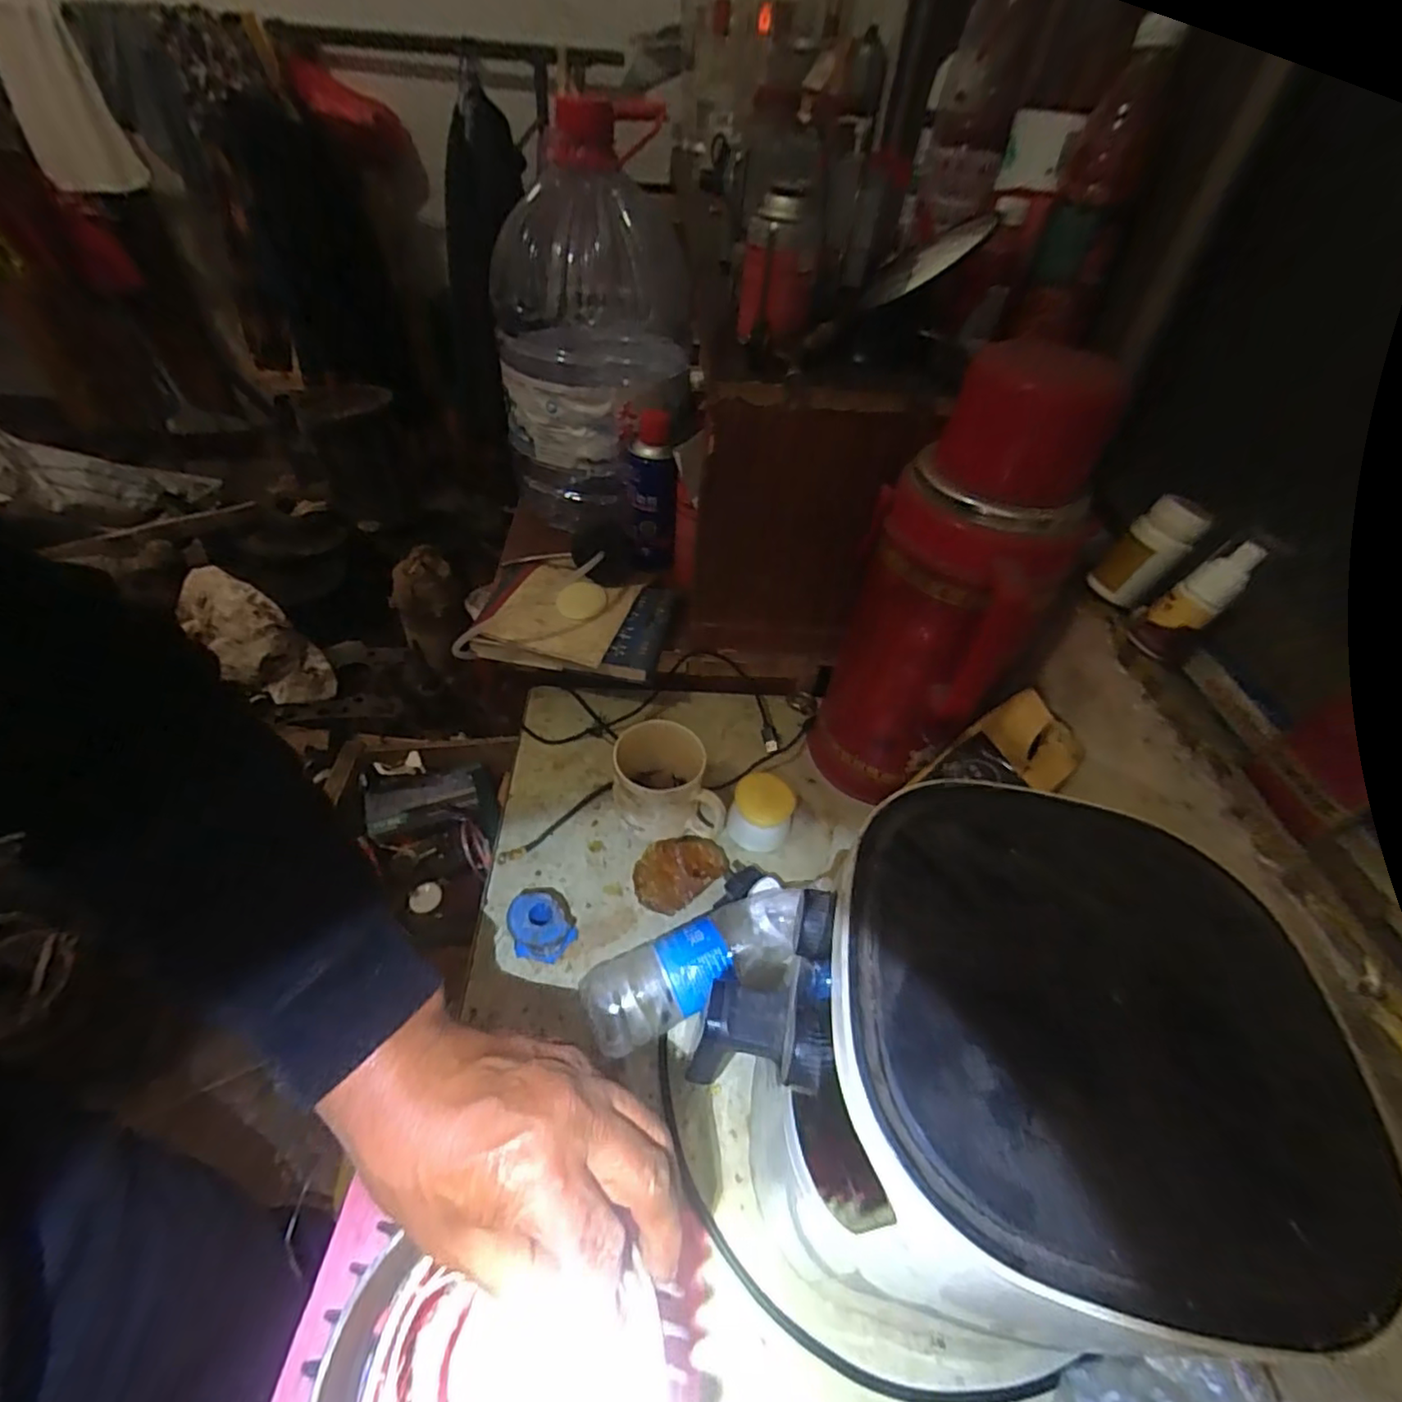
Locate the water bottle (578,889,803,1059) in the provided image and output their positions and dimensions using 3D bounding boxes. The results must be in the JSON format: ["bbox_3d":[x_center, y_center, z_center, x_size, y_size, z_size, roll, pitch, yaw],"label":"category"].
[{"bbox_3d":[0.005,0.209,0.502,0.190,0.075,0.070,-19,51,-24],"label":"water bottle"}]

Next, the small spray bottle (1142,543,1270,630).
[{"bbox_3d":[0.354,-0.077,0.441,0.024,0.071,0.025,18,38,-31],"label":"small spray bottle"}]

